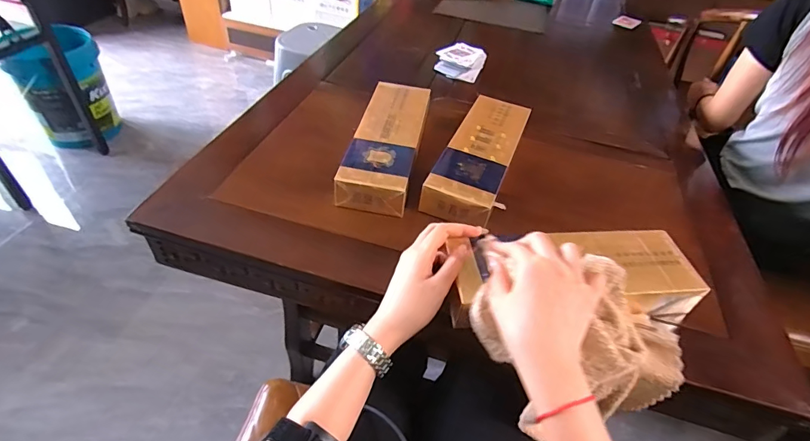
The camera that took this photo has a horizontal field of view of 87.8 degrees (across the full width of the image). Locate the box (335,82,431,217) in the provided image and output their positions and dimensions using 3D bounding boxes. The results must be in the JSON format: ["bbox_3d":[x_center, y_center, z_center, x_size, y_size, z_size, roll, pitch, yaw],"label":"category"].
[{"bbox_3d":[-0.023,-0.111,0.611,0.088,0.055,0.253,10,44,3],"label":"box"}]

